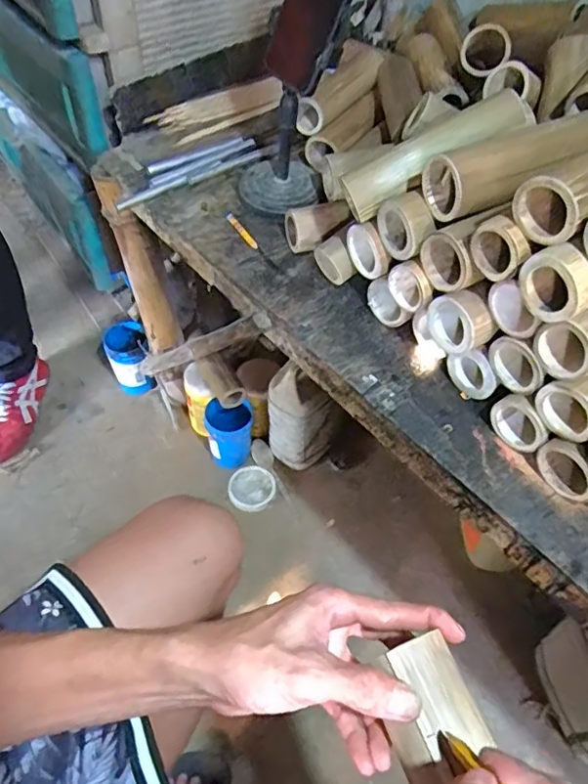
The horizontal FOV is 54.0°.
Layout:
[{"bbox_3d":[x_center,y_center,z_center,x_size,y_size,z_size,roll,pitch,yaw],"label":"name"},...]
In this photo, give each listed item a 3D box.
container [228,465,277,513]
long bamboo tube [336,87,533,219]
[{"bbox_3d":[-0.078,0.182,1.098,0.086,0.018,0.095,11,50,5],"label":"container"},{"bbox_3d":[0.141,-0.231,0.557,0.200,0.040,0.045,-28,53,4],"label":"long bamboo tube"}]

